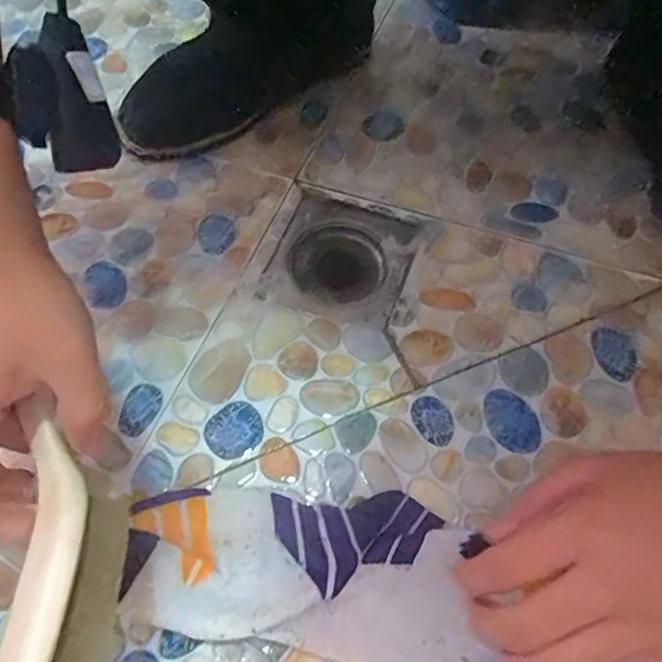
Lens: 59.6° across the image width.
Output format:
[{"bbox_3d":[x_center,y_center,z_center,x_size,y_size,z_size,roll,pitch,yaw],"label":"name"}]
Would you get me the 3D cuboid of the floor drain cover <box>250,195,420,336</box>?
[{"bbox_3d":[0.007,-0.052,0.436,0.098,0.007,0.103,18,61,10],"label":"floor drain cover"}]

